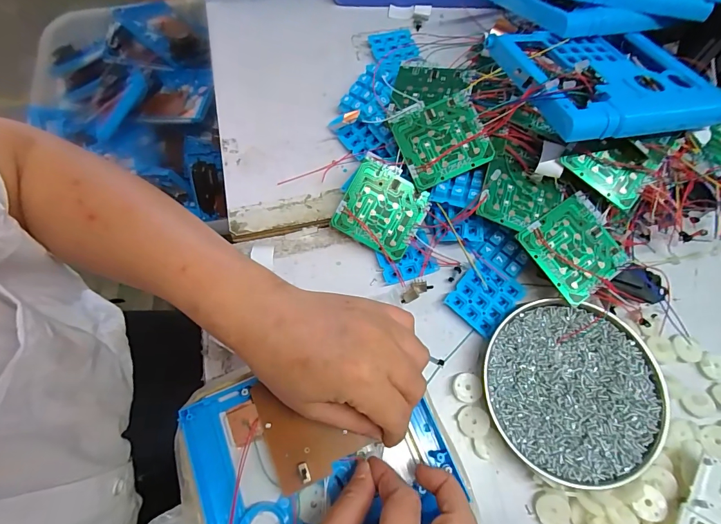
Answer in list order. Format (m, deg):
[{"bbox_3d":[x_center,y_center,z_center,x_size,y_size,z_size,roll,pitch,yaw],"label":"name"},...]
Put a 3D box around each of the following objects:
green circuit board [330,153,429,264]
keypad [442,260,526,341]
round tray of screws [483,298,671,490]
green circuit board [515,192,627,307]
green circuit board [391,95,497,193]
[{"bbox_3d":[0.020,-0.048,0.345,0.071,0.004,0.072,28,93,0],"label":"green circuit board"},{"bbox_3d":[0.110,0.031,0.339,0.050,0.008,0.056,38,74,14],"label":"keypad"},{"bbox_3d":[0.168,0.099,0.304,0.130,0.021,0.132,-5,69,-2],"label":"round tray of screws"},{"bbox_3d":[0.178,-0.012,0.317,0.069,0.004,0.071,-33,79,-10],"label":"green circuit board"},{"bbox_3d":[0.071,-0.108,0.335,0.070,0.005,0.069,-24,83,6],"label":"green circuit board"}]

